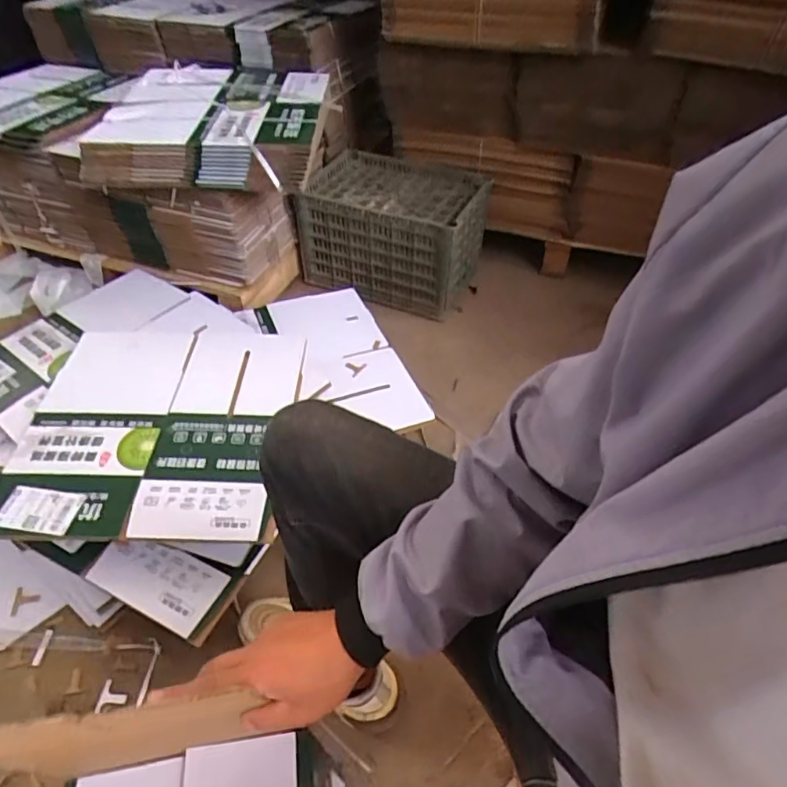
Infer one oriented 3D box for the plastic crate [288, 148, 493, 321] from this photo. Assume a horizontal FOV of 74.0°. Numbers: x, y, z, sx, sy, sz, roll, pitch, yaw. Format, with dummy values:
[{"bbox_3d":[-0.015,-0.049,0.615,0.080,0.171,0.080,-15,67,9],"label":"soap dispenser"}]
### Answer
[{"bbox_3d":[-0.002,-0.449,1.489,0.462,0.298,0.298,23,52,20],"label":"plastic crate"}]

